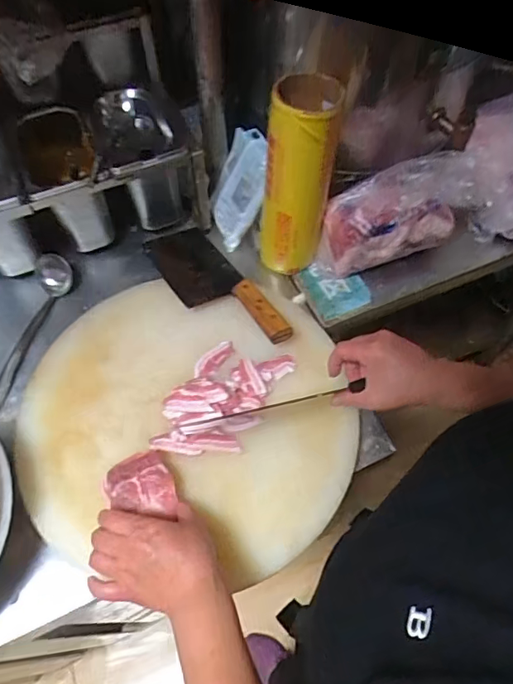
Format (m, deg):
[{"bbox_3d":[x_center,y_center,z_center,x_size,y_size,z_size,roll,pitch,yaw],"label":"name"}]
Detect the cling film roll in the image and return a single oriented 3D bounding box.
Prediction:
[{"bbox_3d":[0.051,-0.202,0.655,0.087,0.261,0.066,10,60,6],"label":"cling film roll"}]

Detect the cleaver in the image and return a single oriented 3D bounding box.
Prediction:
[{"bbox_3d":[-0.064,-0.087,0.698,0.107,0.034,0.305,-34,50,-18],"label":"cleaver"}]

